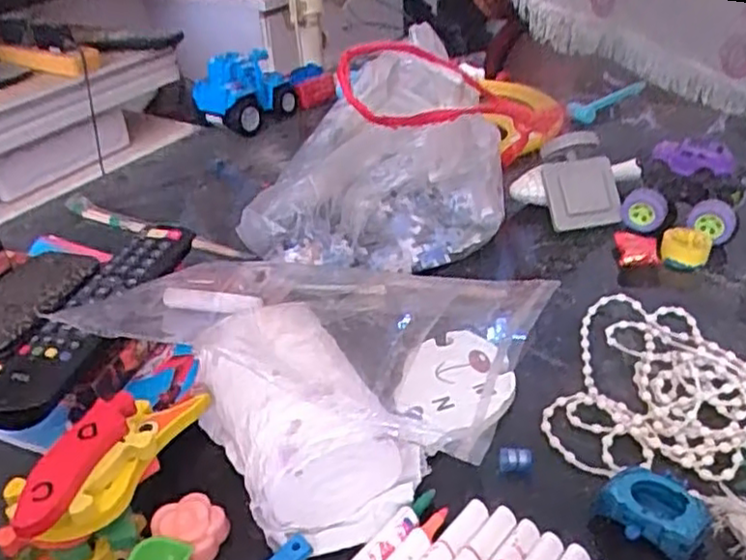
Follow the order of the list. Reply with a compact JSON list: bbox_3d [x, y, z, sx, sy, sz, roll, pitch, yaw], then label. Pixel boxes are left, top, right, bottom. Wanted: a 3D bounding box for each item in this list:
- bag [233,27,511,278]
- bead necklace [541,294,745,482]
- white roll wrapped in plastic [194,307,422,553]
[{"bbox_3d":[0.007,-0.095,0.540,0.186,0.128,0.162,4,35,12],"label":"bag"},{"bbox_3d":[0.172,0.058,0.402,0.110,0.014,0.146,14,38,25],"label":"bead necklace"},{"bbox_3d":[-0.044,0.068,0.368,0.091,0.057,0.142,-27,40,-30],"label":"white roll wrapped in plastic"}]

